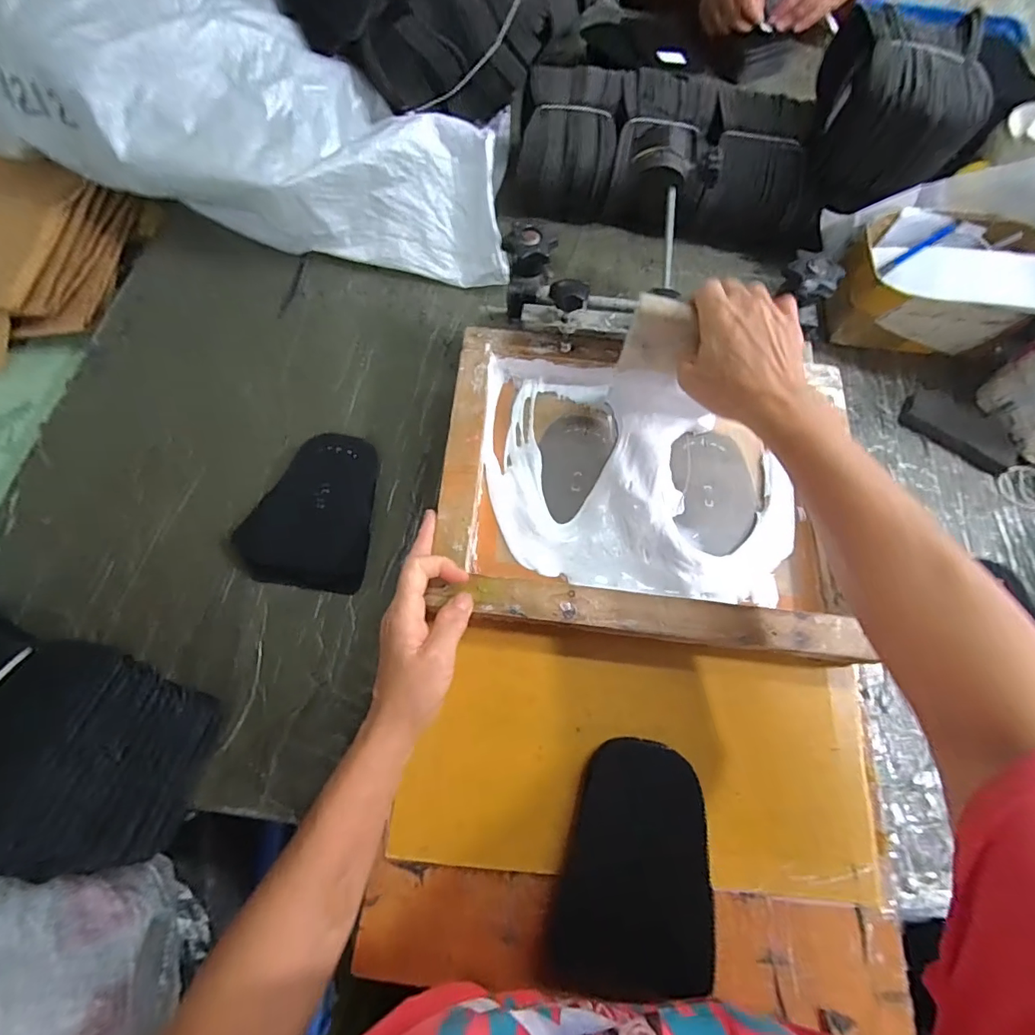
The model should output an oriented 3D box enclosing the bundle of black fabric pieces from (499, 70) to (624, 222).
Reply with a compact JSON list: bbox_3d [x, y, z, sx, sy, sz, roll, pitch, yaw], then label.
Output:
[{"bbox_3d":[0.060,-0.466,0.622,0.128,0.101,0.151,11,68,2],"label":"bundle of black fabric pieces"}]

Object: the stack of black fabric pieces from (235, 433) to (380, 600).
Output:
[{"bbox_3d":[-0.197,-0.011,0.469,0.116,0.026,0.148,7,68,1],"label":"stack of black fabric pieces"}]

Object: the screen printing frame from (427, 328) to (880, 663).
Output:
[{"bbox_3d":[0.102,-0.030,0.426,0.327,0.037,0.263,7,68,0],"label":"screen printing frame"}]

